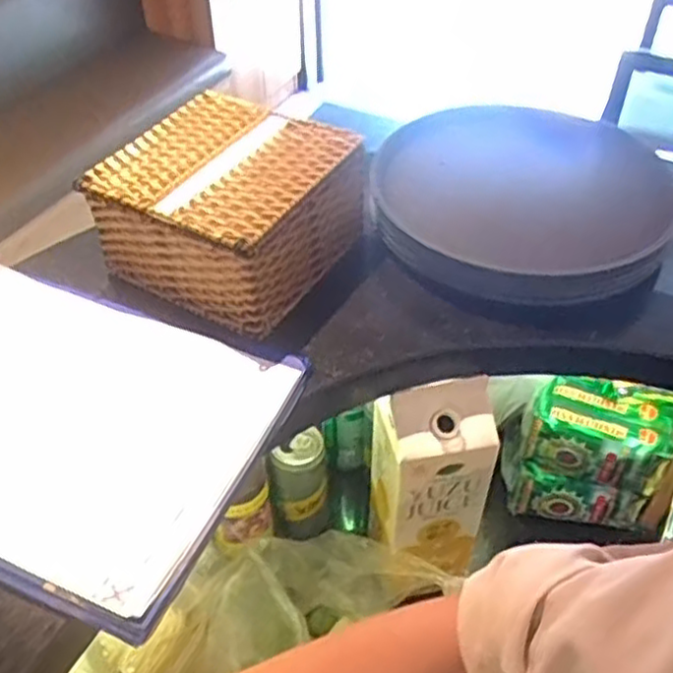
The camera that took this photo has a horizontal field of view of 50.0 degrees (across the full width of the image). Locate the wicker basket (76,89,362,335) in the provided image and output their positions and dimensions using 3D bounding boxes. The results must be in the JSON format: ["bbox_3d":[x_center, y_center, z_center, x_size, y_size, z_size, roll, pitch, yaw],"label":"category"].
[{"bbox_3d":[-0.085,-0.107,0.617,0.175,0.104,0.167,24,49,24],"label":"wicker basket"}]

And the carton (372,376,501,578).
[{"bbox_3d":[0.086,0.127,0.665,0.102,0.219,0.076,0,44,0],"label":"carton"}]

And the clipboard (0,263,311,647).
[{"bbox_3d":[-0.211,0.058,0.523,0.313,0.028,0.222,16,46,16],"label":"clipboard"}]

